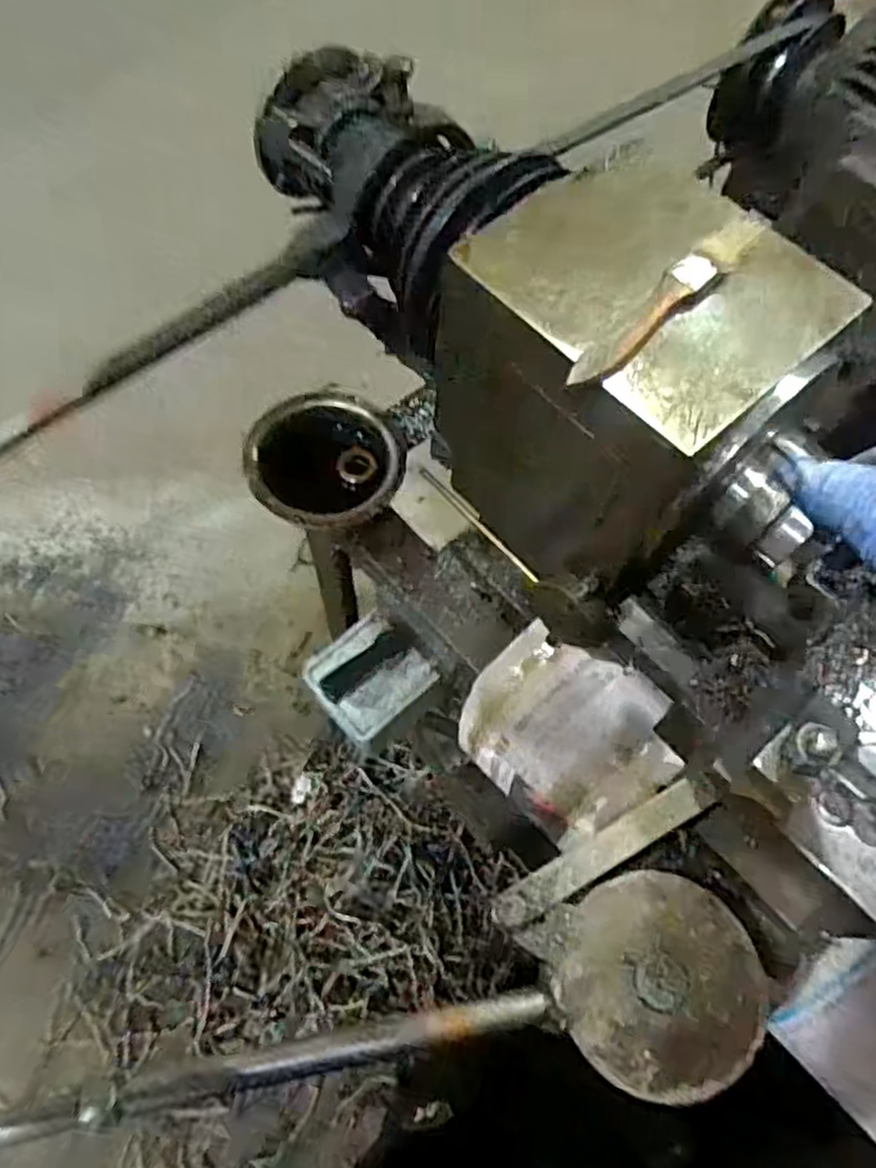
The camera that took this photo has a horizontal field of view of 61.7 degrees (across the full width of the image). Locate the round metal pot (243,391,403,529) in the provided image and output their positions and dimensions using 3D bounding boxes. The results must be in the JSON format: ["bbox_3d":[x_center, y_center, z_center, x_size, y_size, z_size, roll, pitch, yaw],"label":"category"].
[{"bbox_3d":[-0.097,-0.099,0.651,0.133,0.070,0.125,1,65,-2],"label":"round metal pot"}]

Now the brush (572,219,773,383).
[{"bbox_3d":[0.119,-0.147,0.375,0.021,0.009,0.152,41,69,16],"label":"brush"}]

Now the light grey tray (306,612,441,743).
[{"bbox_3d":[-0.062,0.078,0.651,0.092,0.033,0.085,-38,72,-18],"label":"light grey tray"}]

